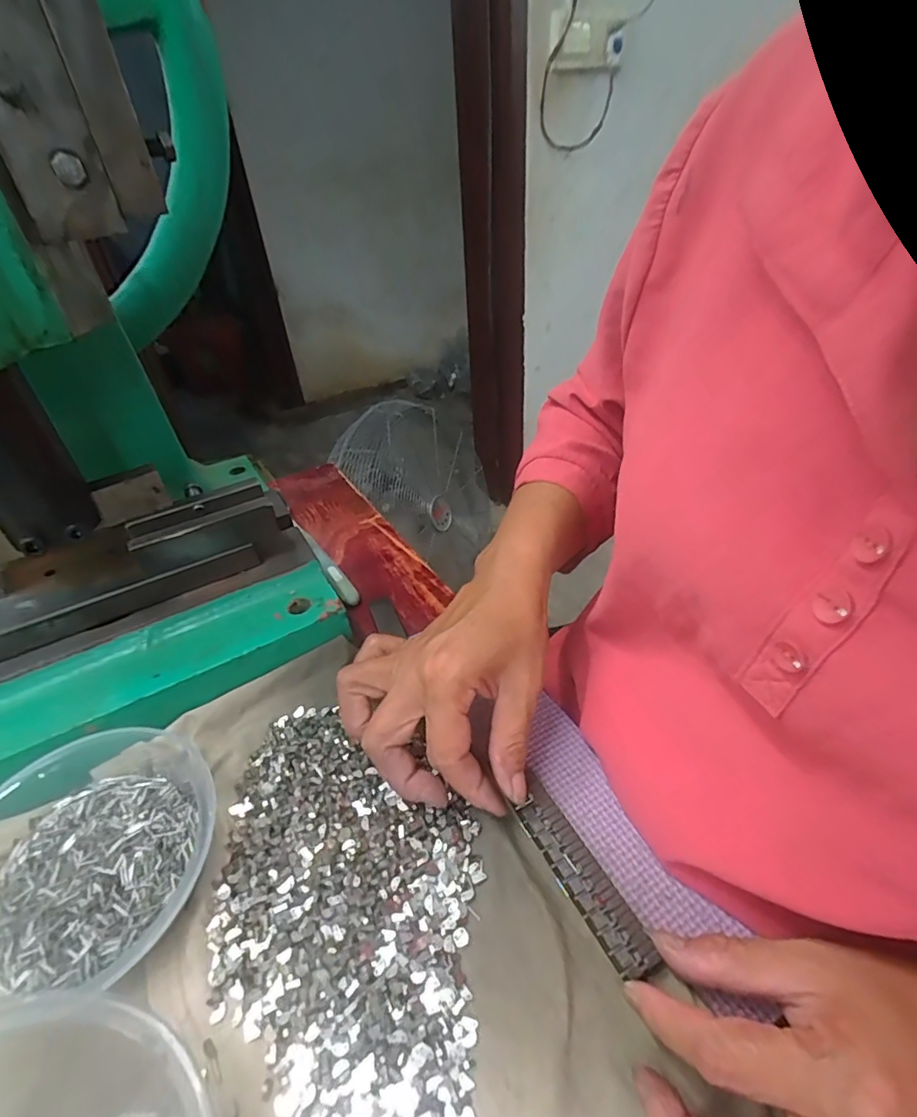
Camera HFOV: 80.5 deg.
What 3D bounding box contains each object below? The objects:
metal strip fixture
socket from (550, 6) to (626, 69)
[{"bbox_3d":[0.055,0.146,0.255,0.021,0.004,0.090,-20,40,-19],"label":"metal strip fixture"},{"bbox_3d":[0.267,-1.078,1.124,0.148,0.089,0.028,-2,38,3],"label":"socket"}]

